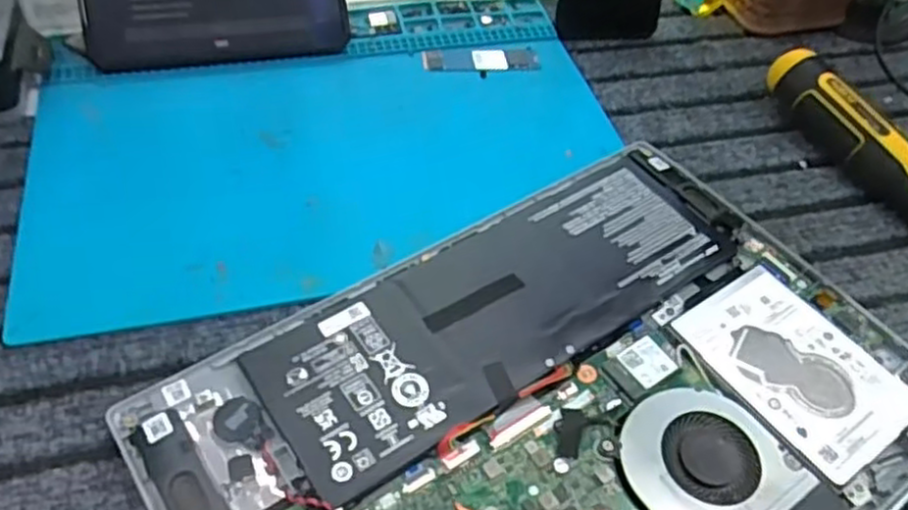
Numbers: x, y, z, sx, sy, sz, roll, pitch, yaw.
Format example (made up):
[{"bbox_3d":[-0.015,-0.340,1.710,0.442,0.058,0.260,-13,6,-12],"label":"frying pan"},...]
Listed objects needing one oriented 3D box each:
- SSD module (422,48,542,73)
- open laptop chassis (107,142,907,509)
[{"bbox_3d":[0.019,-0.132,0.498,0.077,0.004,0.024,-3,49,-7],"label":"SSD module"},{"bbox_3d":[0.049,0.067,0.326,0.318,0.012,0.217,-28,57,-26],"label":"open laptop chassis"}]

